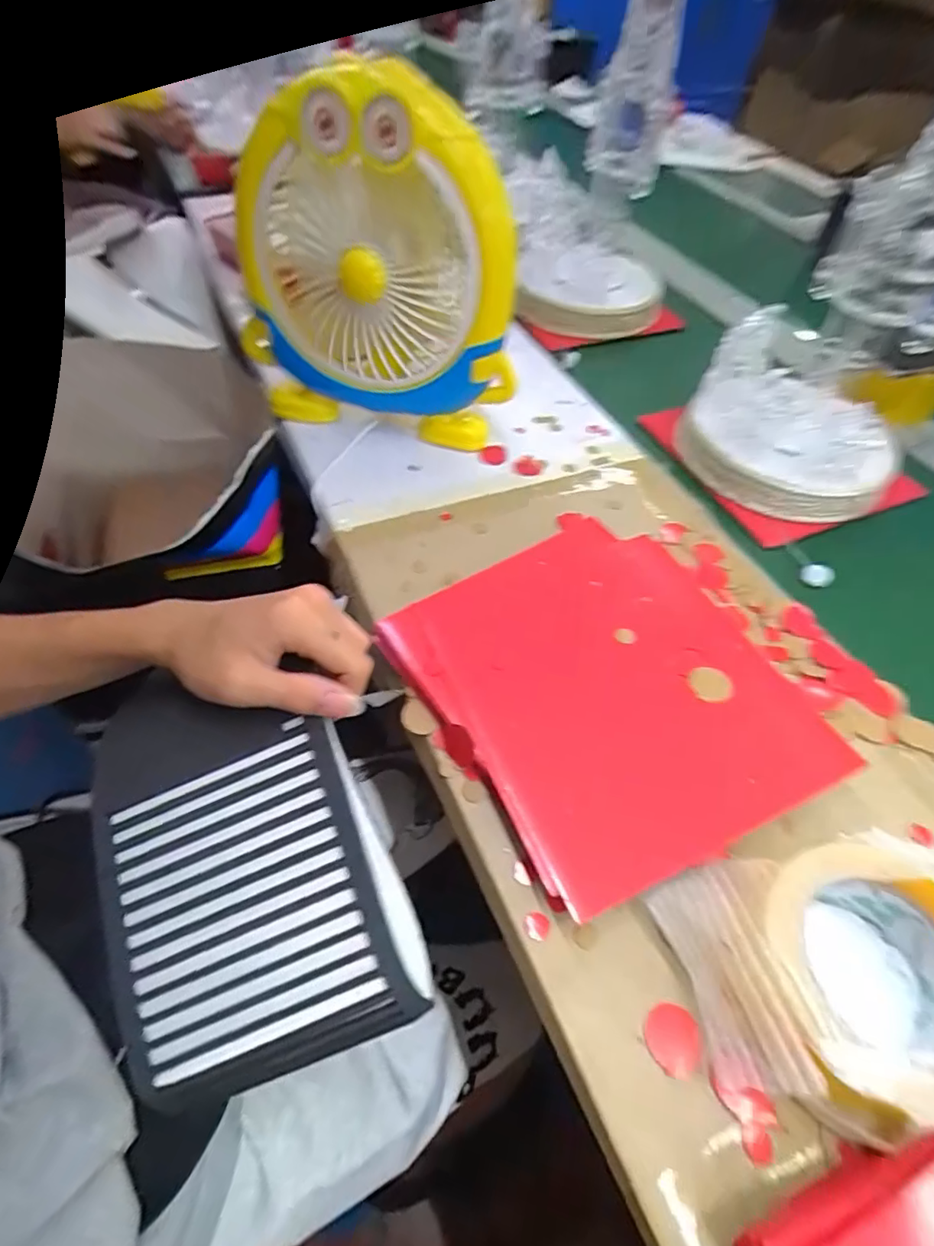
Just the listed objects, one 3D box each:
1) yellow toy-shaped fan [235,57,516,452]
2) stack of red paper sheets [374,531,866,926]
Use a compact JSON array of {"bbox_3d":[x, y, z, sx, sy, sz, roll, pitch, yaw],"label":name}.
[{"bbox_3d":[-0.076,-0.334,0.533,0.256,0.255,0.147,9,53,4],"label":"yellow toy-shaped fan"},{"bbox_3d":[0.095,0.038,0.406,0.242,0.031,0.262,-20,56,-17],"label":"stack of red paper sheets"}]

